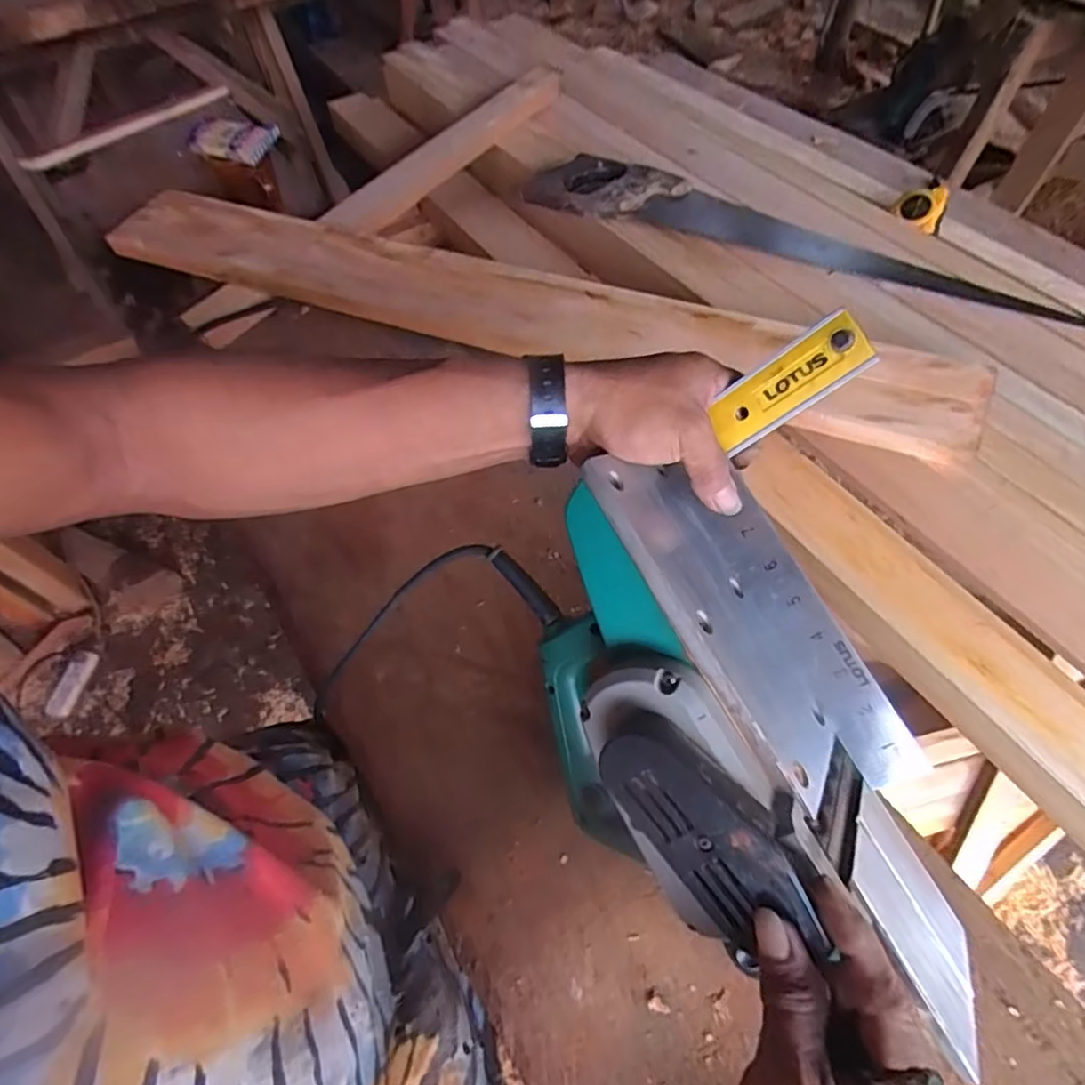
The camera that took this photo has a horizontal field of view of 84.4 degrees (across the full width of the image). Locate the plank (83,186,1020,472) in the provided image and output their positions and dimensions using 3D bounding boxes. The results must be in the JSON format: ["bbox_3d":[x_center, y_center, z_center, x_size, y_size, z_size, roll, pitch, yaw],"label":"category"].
[{"bbox_3d":[-0.065,-0.269,0.666,1.020,0.043,0.127,18,61,11],"label":"plank"}]

